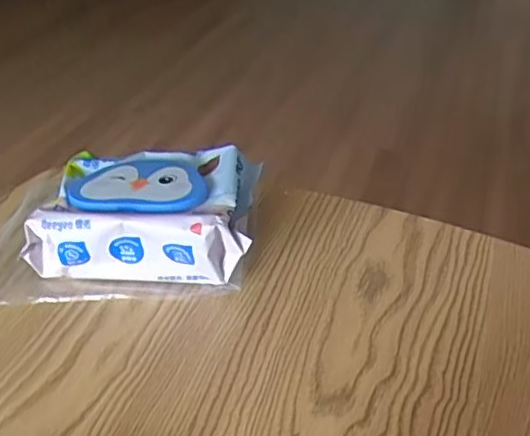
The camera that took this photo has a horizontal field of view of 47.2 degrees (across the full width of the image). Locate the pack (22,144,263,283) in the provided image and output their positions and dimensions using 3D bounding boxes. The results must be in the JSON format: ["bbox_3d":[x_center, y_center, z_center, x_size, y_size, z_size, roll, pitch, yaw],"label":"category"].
[{"bbox_3d":[-0.094,-0.001,0.500,0.167,0.072,0.106,2,37,6],"label":"pack"}]

